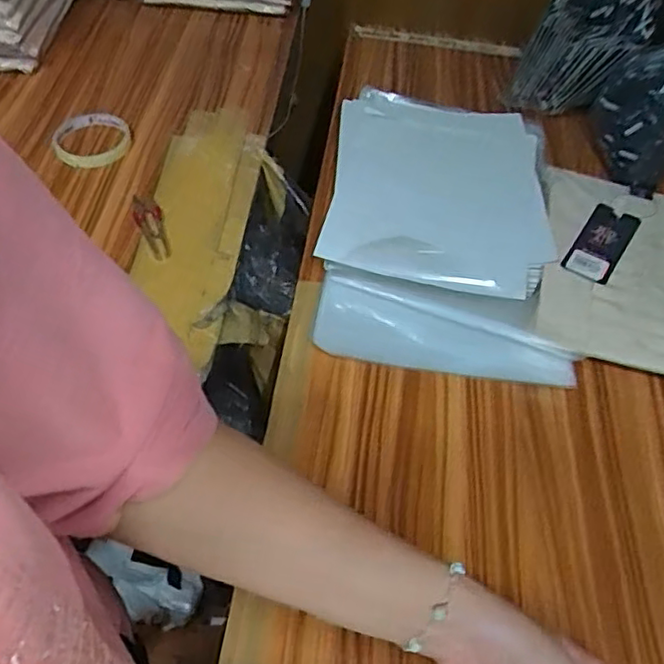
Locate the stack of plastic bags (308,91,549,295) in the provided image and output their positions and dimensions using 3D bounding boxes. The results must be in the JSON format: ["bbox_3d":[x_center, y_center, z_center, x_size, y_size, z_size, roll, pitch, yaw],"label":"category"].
[{"bbox_3d":[0.113,-0.161,0.693,0.220,0.027,0.313,9,51,3],"label":"stack of plastic bags"}]

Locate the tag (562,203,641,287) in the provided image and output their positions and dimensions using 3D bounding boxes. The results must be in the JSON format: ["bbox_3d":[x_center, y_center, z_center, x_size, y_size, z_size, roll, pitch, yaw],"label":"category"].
[{"bbox_3d":[0.270,-0.092,0.643,0.045,0.004,0.122,30,55,18],"label":"tag"}]

